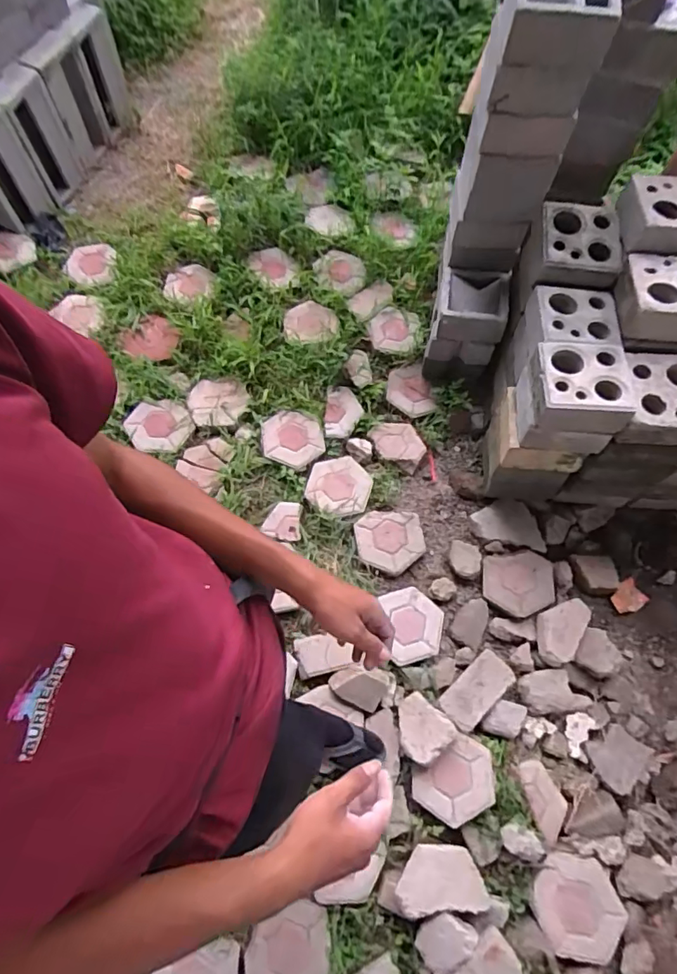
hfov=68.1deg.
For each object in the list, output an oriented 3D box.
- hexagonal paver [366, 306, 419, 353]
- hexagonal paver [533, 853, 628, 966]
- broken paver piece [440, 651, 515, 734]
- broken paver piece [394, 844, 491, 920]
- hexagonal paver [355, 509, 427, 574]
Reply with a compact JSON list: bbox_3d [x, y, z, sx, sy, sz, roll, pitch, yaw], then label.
[{"bbox_3d":[0.202,-0.566,1.818,0.177,0.045,0.177,22,69,6],"label":"hexagonal paver"},{"bbox_3d":[0.580,1.008,1.201,0.198,0.044,0.202,3,68,-1],"label":"hexagonal paver"},{"bbox_3d":[0.381,0.557,1.372,0.209,0.040,0.109,-40,75,-16],"label":"broken paver piece"},{"bbox_3d":[0.244,0.948,1.212,0.220,0.055,0.139,-6,50,-3],"label":"broken paver piece"},{"bbox_3d":[0.152,0.162,1.523,0.214,0.052,0.190,12,69,3],"label":"hexagonal paver"}]

